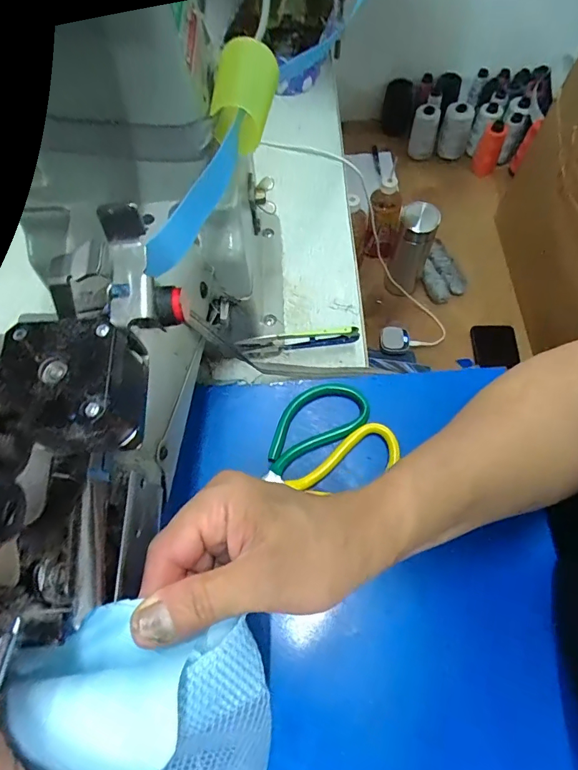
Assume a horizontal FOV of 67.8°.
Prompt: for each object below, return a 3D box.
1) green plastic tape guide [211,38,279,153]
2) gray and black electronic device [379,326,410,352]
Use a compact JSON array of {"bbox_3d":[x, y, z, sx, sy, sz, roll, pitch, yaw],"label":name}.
[{"bbox_3d":[-0.029,-0.189,0.277,0.034,0.035,0.058,11,67,7],"label":"green plastic tape guide"},{"bbox_3d":[0.212,-0.091,0.864,0.056,0.028,0.048,2,66,3],"label":"gray and black electronic device"}]

